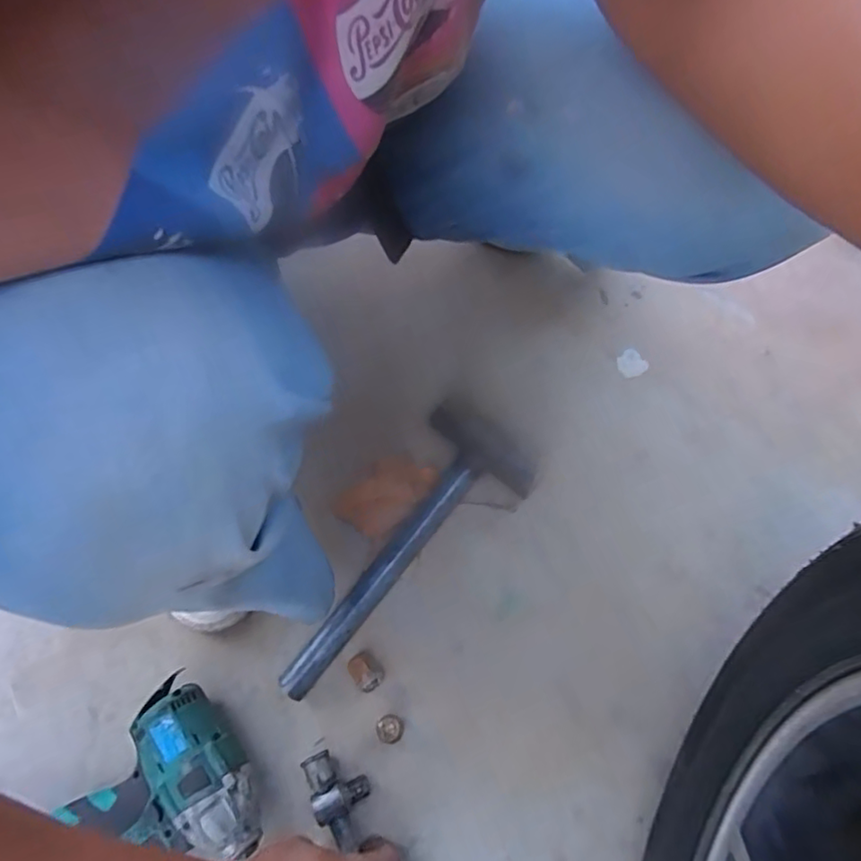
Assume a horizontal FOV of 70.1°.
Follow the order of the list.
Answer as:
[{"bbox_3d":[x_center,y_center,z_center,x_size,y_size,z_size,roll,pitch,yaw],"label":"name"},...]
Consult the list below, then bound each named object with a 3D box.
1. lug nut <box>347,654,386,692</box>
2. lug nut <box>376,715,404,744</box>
[{"bbox_3d":[-0.056,0.206,0.523,0.023,0.019,0.030,-38,68,-14],"label":"lug nut"},{"bbox_3d":[-0.032,0.243,0.499,0.021,0.027,0.020,-1,64,2],"label":"lug nut"}]

